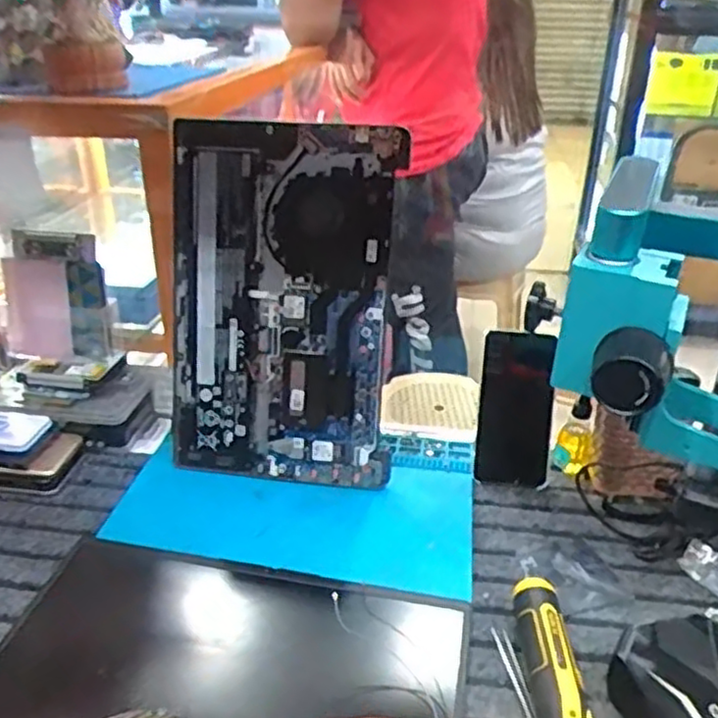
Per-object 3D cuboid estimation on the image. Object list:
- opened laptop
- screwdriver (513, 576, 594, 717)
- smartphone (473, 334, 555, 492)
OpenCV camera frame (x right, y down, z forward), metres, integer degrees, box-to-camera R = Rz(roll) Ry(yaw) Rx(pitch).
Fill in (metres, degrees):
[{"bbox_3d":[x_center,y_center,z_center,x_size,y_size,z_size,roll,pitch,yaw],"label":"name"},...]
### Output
[{"bbox_3d":[-0.081,-0.046,0.722,0.224,0.349,0.025,5,12,6],"label":"opened laptop"},{"bbox_3d":[0.144,0.248,0.503,0.034,0.038,0.219,1,28,-1],"label":"screwdriver"},{"bbox_3d":[0.166,0.054,0.755,0.075,0.160,0.016,4,9,-6],"label":"smartphone"}]

